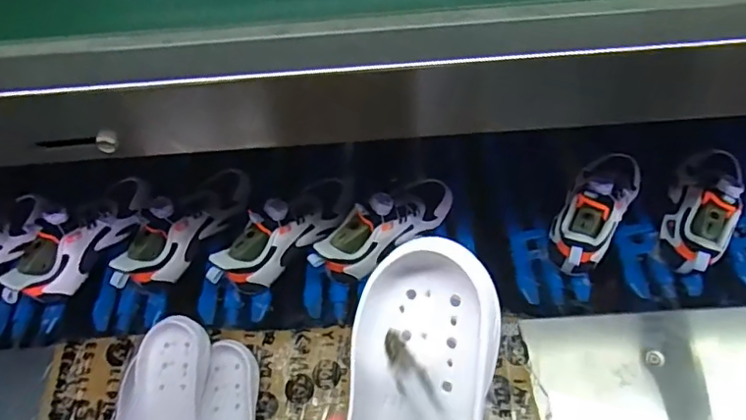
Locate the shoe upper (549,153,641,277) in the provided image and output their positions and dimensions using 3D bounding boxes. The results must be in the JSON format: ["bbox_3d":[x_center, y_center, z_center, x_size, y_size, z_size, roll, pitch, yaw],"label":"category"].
[{"bbox_3d":[0.290,-0.005,0.726,0.076,0.109,0.219,30,51,19],"label":"shoe upper"}]

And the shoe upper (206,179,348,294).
[{"bbox_3d":[-0.112,0.026,0.723,0.077,0.106,0.228,36,54,22],"label":"shoe upper"}]

